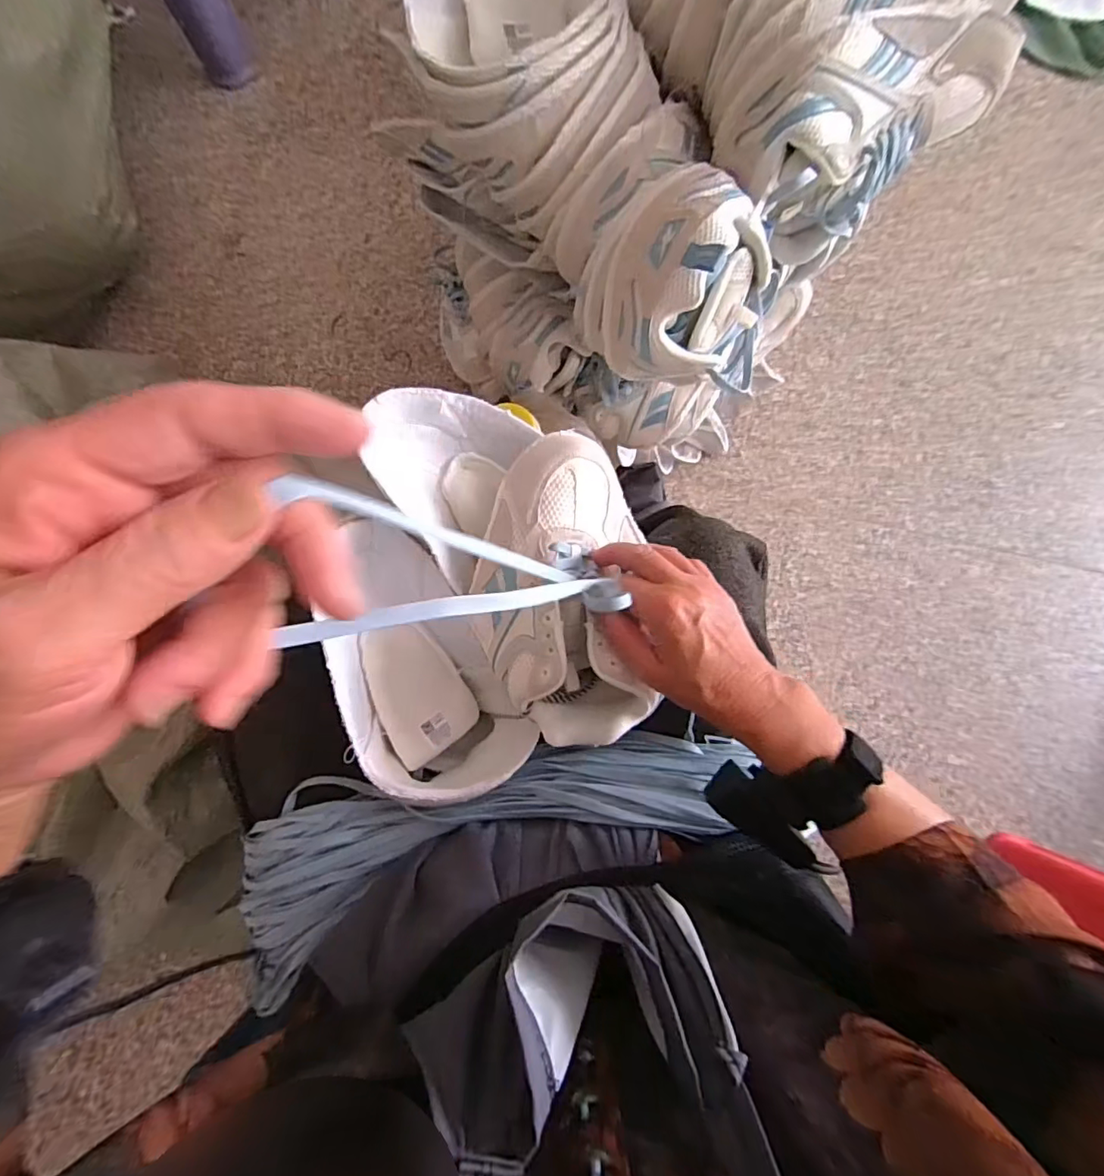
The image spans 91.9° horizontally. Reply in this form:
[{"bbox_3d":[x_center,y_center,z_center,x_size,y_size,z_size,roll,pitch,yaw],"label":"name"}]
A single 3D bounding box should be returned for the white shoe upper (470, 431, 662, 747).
[{"bbox_3d":[0.015,0.000,0.404,0.137,0.068,0.226,-3,90,-1],"label":"white shoe upper"}]

